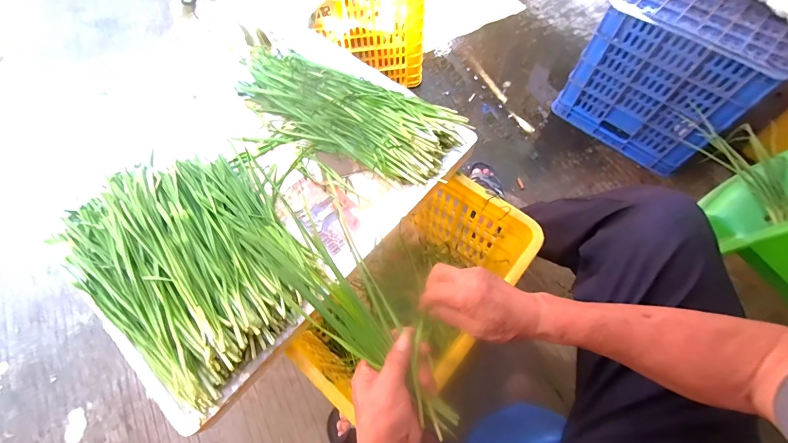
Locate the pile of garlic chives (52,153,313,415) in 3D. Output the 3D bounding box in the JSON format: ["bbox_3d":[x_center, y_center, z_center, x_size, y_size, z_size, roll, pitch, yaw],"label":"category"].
[{"bbox_3d":[-0.279,0.052,0.473,0.281,0.099,0.336,-40,69,-15],"label":"pile of garlic chives"}]

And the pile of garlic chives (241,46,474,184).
[{"bbox_3d":[-0.097,-0.201,0.601,0.428,0.064,0.177,25,69,14],"label":"pile of garlic chives"}]

